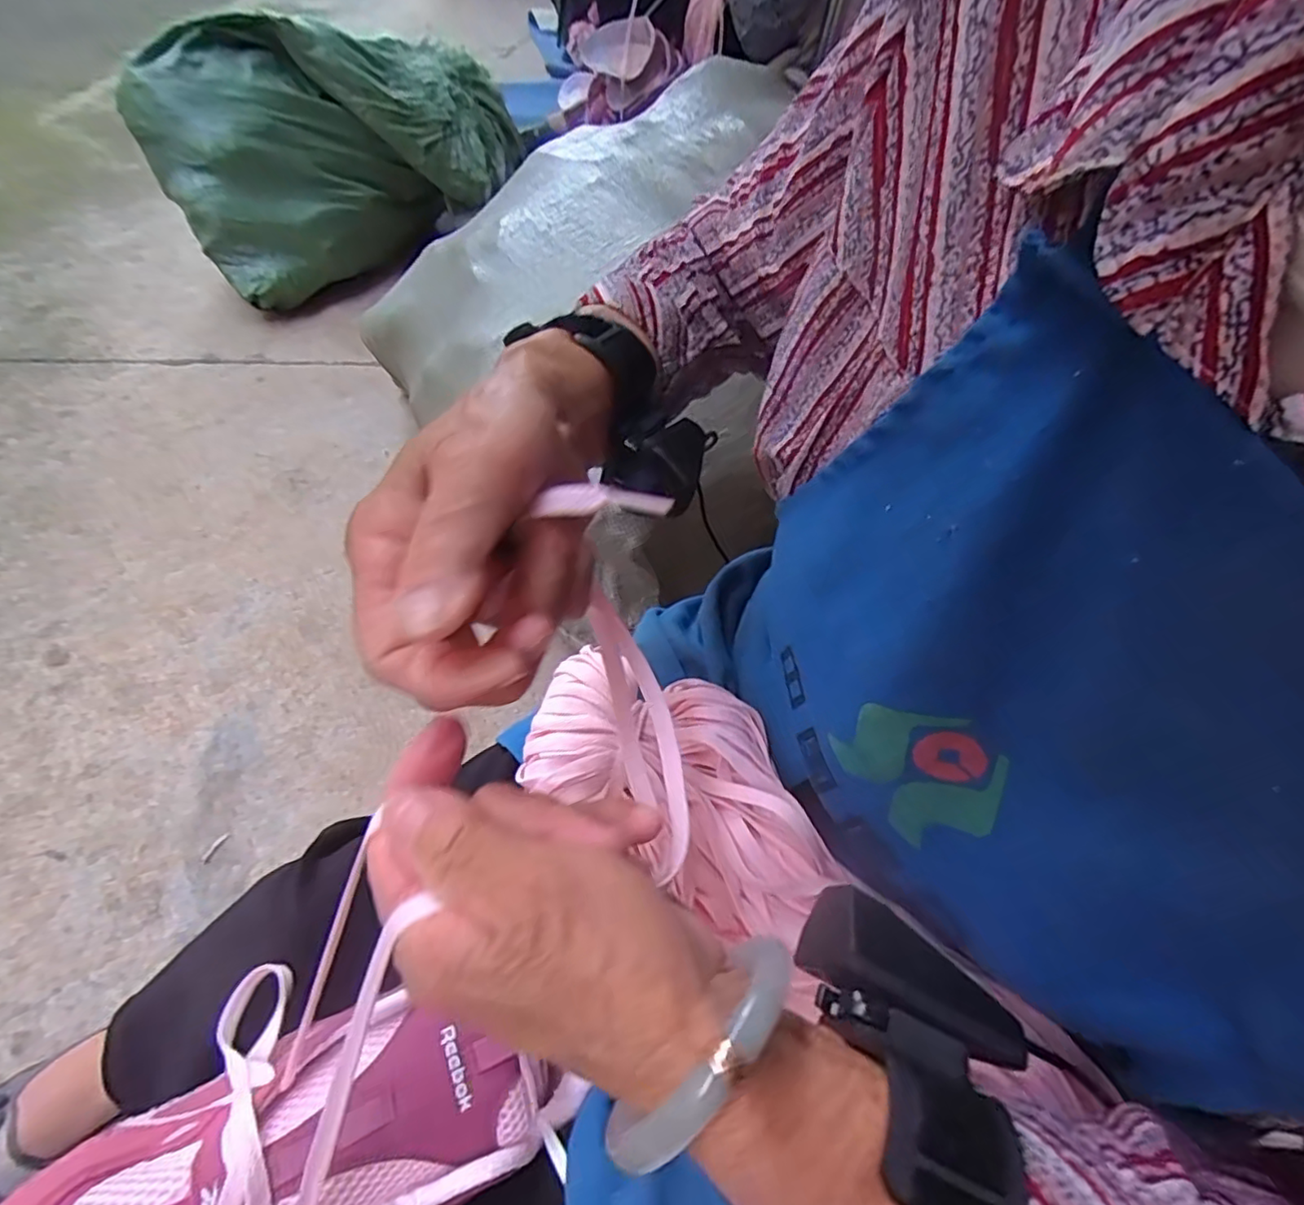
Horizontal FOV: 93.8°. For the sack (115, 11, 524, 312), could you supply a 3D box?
[{"bbox_3d":[-0.643,-0.967,1.355,0.769,0.415,0.297,-29,62,-26],"label":"sack"}]

